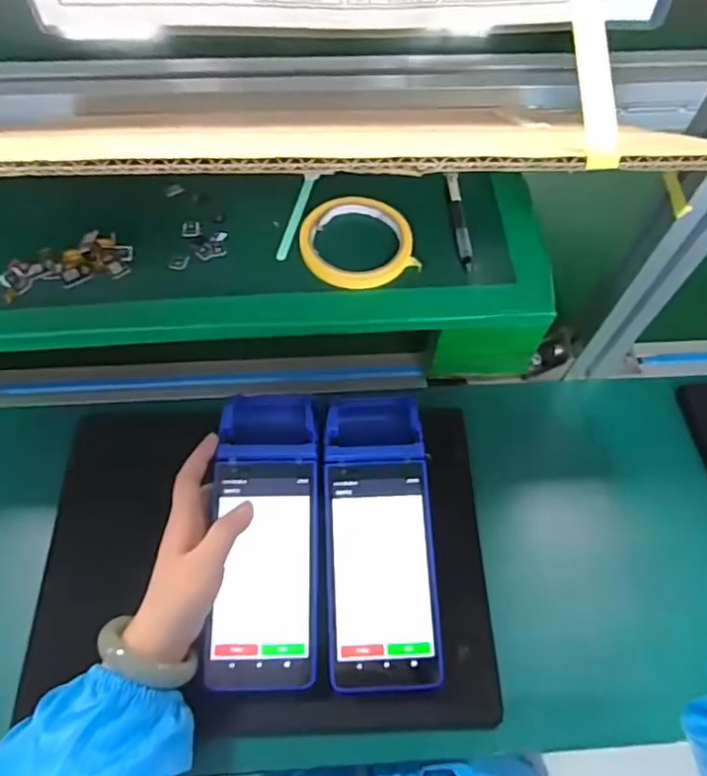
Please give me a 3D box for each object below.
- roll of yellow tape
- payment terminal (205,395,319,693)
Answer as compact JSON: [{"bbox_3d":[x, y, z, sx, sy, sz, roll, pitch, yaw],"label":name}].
[{"bbox_3d":[0.002,-0.126,0.491,0.093,0.017,0.090,0,64,-1],"label":"roll of yellow tape"},{"bbox_3d":[-0.067,0.105,0.441,0.078,0.042,0.226,-2,65,-2],"label":"payment terminal"}]

